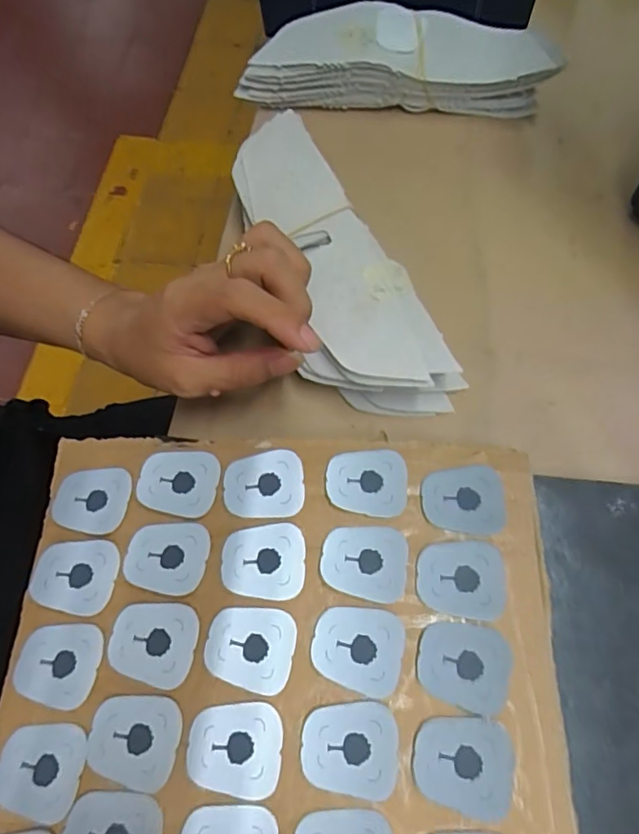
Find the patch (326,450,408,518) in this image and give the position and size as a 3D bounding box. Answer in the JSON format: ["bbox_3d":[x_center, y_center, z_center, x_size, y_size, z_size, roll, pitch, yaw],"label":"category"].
[{"bbox_3d":[0.023,0.031,0.254,0.038,0.004,0.032,2,69,5],"label":"patch"}]

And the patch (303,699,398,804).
[{"bbox_3d":[0.013,0.135,0.215,0.038,0.004,0.033,3,69,5],"label":"patch"}]

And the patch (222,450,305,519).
[{"bbox_3d":[-0.027,0.034,0.259,0.038,0.004,0.032,-7,69,1],"label":"patch"}]

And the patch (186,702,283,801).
[{"bbox_3d":[-0.035,0.136,0.217,0.038,0.004,0.032,3,69,5],"label":"patch"}]

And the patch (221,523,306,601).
[{"bbox_3d":[-0.026,0.067,0.243,0.038,0.004,0.033,-2,69,3],"label":"patch"}]

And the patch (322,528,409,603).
[{"bbox_3d":[0.021,0.066,0.239,0.038,0.004,0.032,7,70,7],"label":"patch"}]

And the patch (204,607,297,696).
[{"bbox_3d":[-0.030,0.101,0.230,0.038,0.004,0.033,6,70,6],"label":"patch"}]

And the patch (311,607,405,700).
[{"bbox_3d":[0.017,0.100,0.228,0.038,0.004,0.033,10,70,7],"label":"patch"}]

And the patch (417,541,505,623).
[{"bbox_3d":[0.064,0.072,0.236,0.039,0.004,0.032,6,70,6],"label":"patch"}]

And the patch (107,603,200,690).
[{"bbox_3d":[-0.074,0.100,0.232,0.038,0.004,0.033,5,70,6],"label":"patch"}]

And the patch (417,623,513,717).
[{"bbox_3d":[0.062,0.105,0.223,0.038,0.004,0.033,11,70,8],"label":"patch"}]

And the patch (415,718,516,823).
[{"bbox_3d":[0.058,0.139,0.210,0.038,0.004,0.033,3,69,5],"label":"patch"}]

